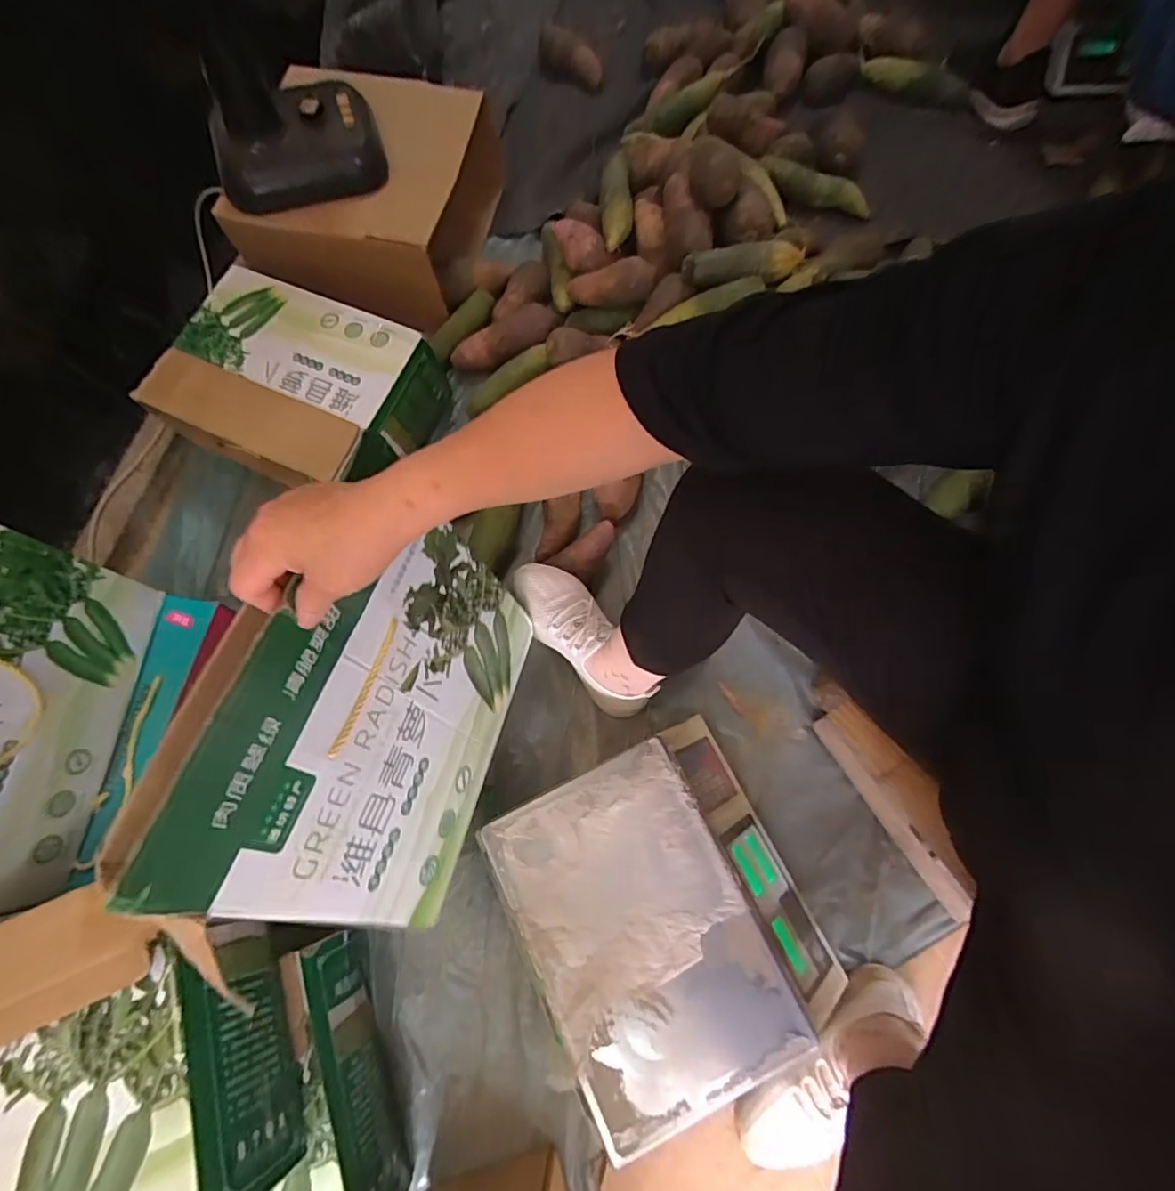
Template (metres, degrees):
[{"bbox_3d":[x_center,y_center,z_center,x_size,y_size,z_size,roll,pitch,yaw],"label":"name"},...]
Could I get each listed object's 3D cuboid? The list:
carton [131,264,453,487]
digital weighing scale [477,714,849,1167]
[{"bbox_3d":[-0.437,-0.316,0.857,0.369,0.127,0.257,24,74,10],"label":"carton"},{"bbox_3d":[0.086,0.350,0.640,0.294,0.107,0.321,-26,72,-6],"label":"digital weighing scale"}]

